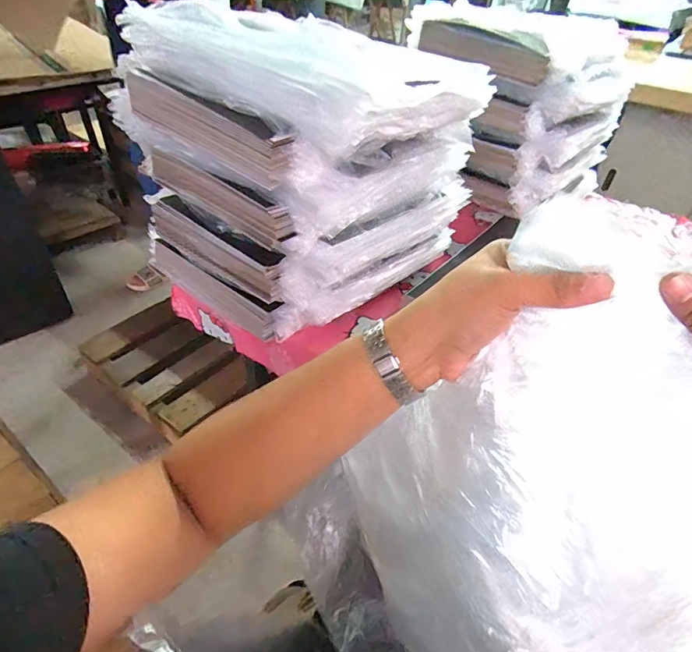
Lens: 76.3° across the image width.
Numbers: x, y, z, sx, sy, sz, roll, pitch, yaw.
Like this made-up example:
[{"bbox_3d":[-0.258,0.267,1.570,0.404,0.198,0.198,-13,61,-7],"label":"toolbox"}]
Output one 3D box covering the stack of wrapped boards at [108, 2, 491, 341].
[{"bbox_3d":[-0.050,-0.242,0.653,0.358,0.308,0.371,31,47,27],"label":"stack of wrapped boards"}]

